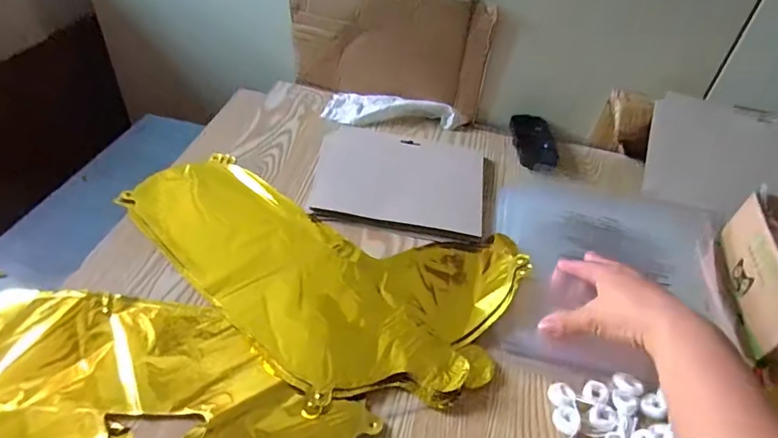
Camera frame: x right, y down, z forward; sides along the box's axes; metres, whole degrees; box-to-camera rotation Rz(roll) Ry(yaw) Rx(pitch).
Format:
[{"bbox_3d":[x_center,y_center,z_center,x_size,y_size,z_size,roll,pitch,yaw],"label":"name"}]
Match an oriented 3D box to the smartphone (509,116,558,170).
[{"bbox_3d":[0.201,-0.109,0.688,0.058,0.013,0.112,5,43,-2],"label":"smartphone"}]

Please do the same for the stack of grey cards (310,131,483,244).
[{"bbox_3d":[0.012,-0.052,0.608,0.205,0.011,0.169,10,43,4],"label":"stack of grey cards"}]

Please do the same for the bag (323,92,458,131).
[{"bbox_3d":[0.003,-0.161,0.713,0.186,0.025,0.062,5,43,-2],"label":"bag"}]

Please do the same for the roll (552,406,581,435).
[{"bbox_3d":[0.141,0.162,0.397,0.021,0.006,0.021,24,59,33],"label":"roll"}]

